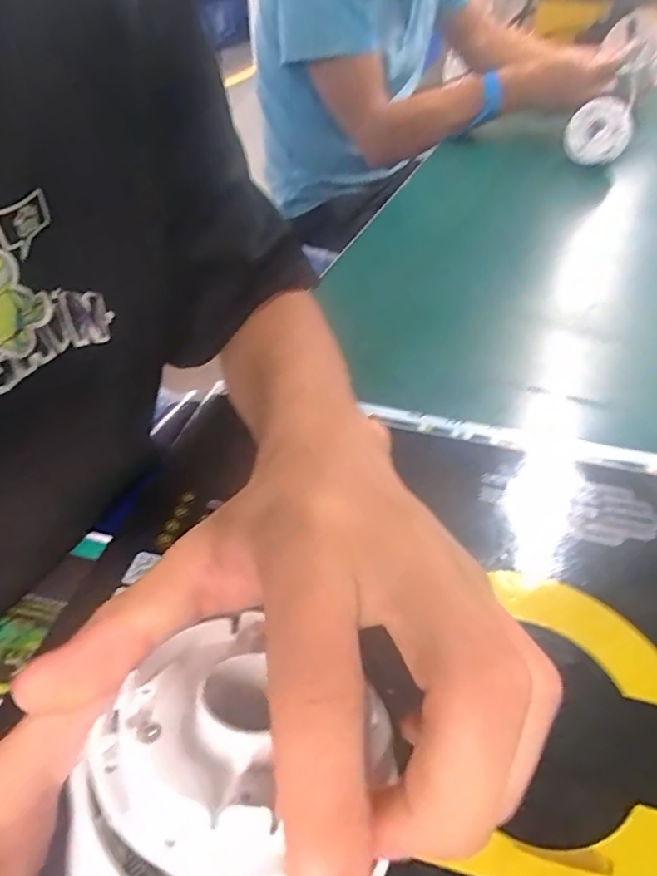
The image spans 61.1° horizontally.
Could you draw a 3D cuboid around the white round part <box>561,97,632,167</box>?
[{"bbox_3d":[0.348,-0.394,0.721,0.078,0.074,0.029,16,48,14],"label":"white round part"}]

